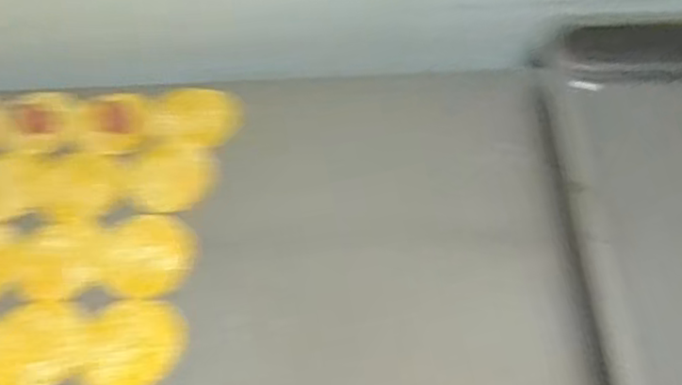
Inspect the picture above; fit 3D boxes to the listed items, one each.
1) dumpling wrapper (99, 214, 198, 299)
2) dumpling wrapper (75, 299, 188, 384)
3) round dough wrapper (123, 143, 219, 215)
[{"bbox_3d":[-0.176,0.055,0.608,0.088,0.004,0.086,-1,54,4],"label":"dumpling wrapper"},{"bbox_3d":[-0.174,0.127,0.557,0.087,0.004,0.082,-2,54,3],"label":"dumpling wrapper"},{"bbox_3d":[-0.170,-0.016,0.660,0.094,0.005,0.080,11,55,12],"label":"round dough wrapper"}]

